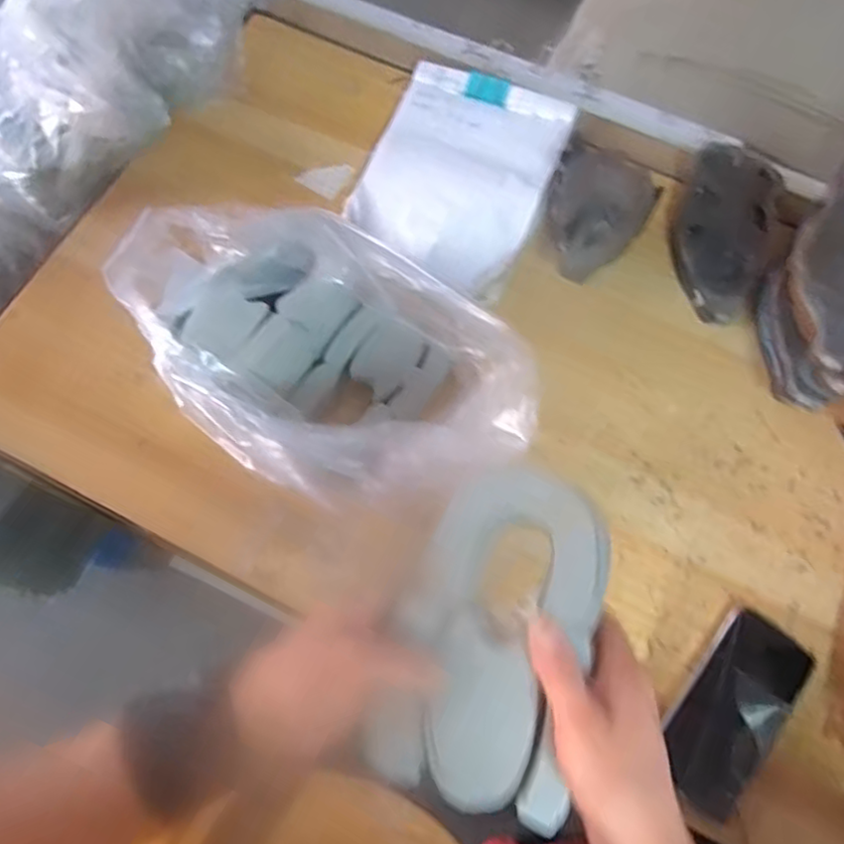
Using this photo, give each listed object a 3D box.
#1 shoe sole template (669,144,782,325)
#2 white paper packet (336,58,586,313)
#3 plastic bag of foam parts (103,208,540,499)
[{"bbox_3d":[0.320,-0.207,0.697,0.094,0.009,0.211,19,77,14],"label":"shoe sole template"},{"bbox_3d":[0.041,-0.279,0.726,0.194,0.009,0.274,22,71,7],"label":"white paper packet"},{"bbox_3d":[-0.077,-0.051,0.569,0.332,0.160,0.216,38,73,12],"label":"plastic bag of foam parts"}]

